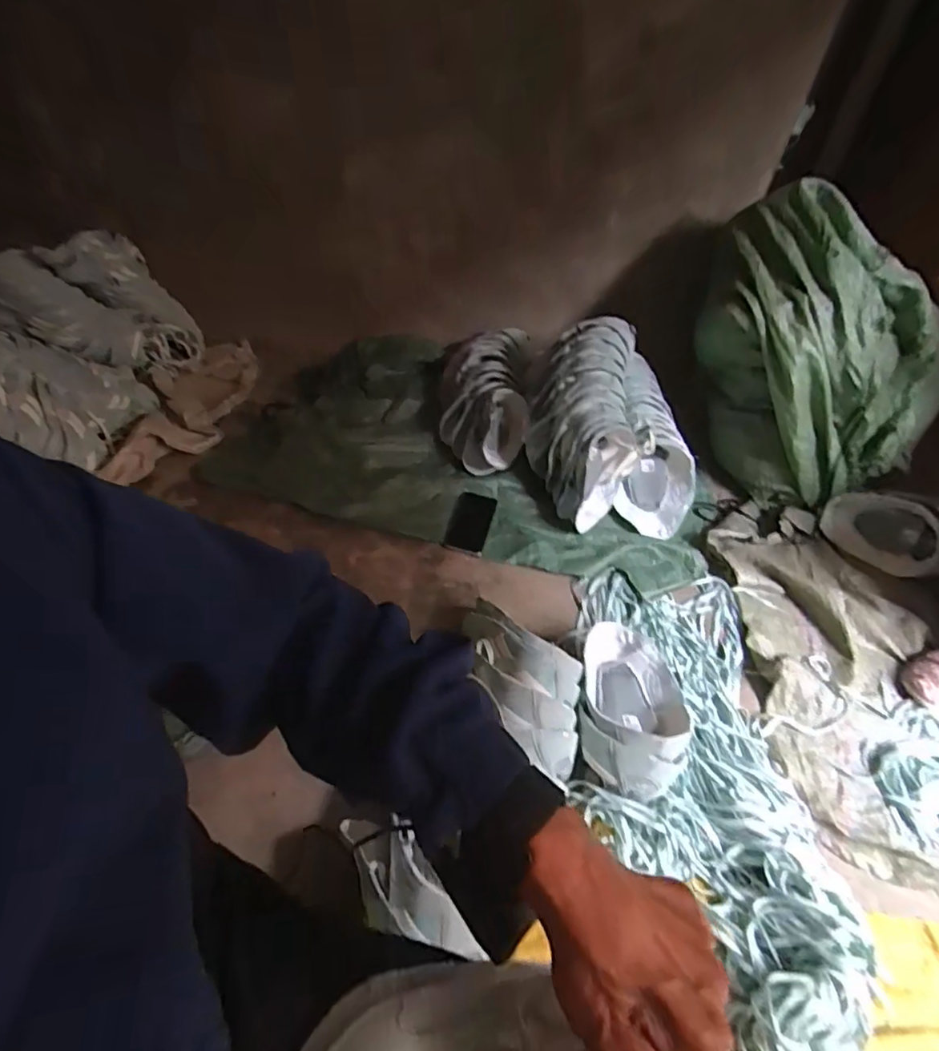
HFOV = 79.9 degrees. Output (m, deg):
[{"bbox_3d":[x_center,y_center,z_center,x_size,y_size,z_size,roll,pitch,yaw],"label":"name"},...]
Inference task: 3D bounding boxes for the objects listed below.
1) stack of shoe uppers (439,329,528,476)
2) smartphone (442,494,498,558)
[{"bbox_3d":[0.035,-0.323,1.377,0.211,0.136,0.397,6,46,-1],"label":"stack of shoe uppers"},{"bbox_3d":[0.002,-0.009,1.178,0.083,0.013,0.163,14,45,6],"label":"smartphone"}]

